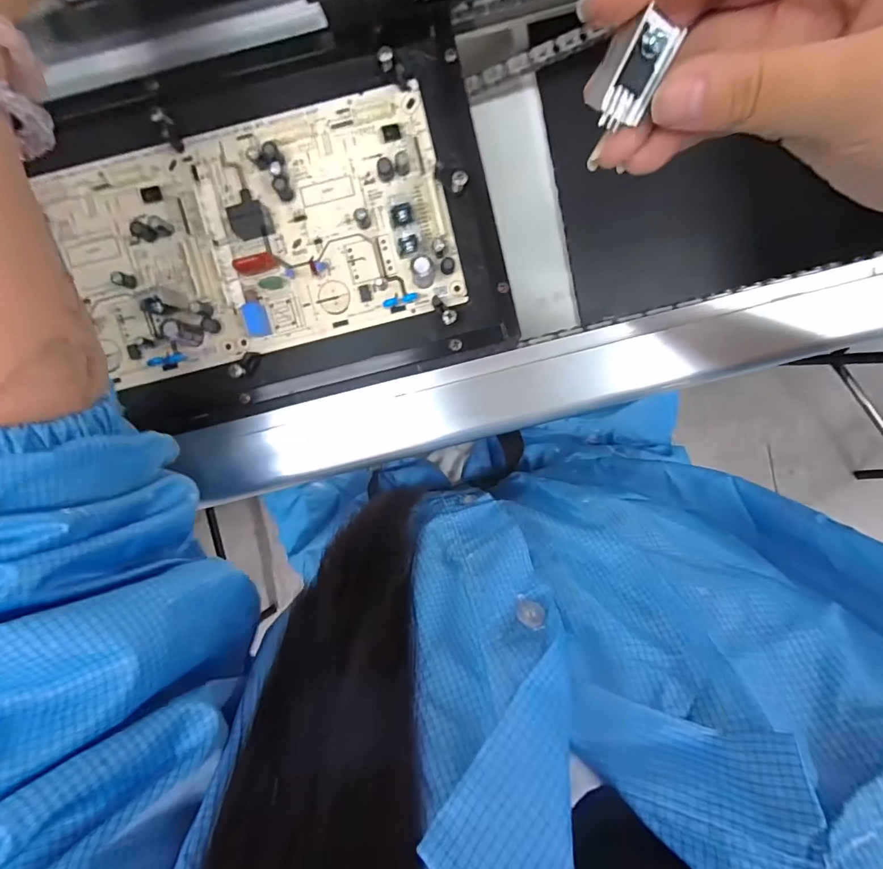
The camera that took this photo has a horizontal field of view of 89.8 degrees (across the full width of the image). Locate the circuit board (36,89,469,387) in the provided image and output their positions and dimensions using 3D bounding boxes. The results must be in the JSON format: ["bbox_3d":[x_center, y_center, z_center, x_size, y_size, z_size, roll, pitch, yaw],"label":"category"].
[{"bbox_3d":[-0.107,-0.116,0.257,0.221,0.021,0.123,-14,96,1],"label":"circuit board"}]

